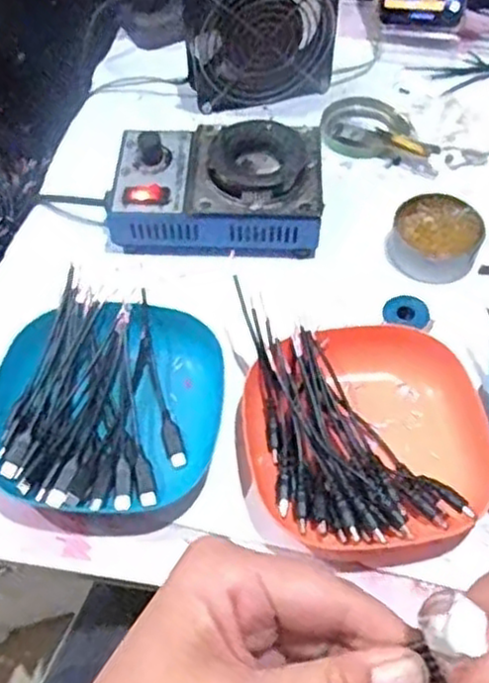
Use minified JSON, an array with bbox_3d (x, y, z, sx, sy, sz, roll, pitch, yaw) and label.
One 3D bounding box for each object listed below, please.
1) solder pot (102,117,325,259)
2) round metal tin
[{"bbox_3d":[-0.020,-0.115,0.543,0.153,0.063,0.096,1,57,3],"label":"solder pot"},{"bbox_3d":[0.139,-0.075,0.533,0.062,0.029,0.057,-1,57,1],"label":"round metal tin"}]

